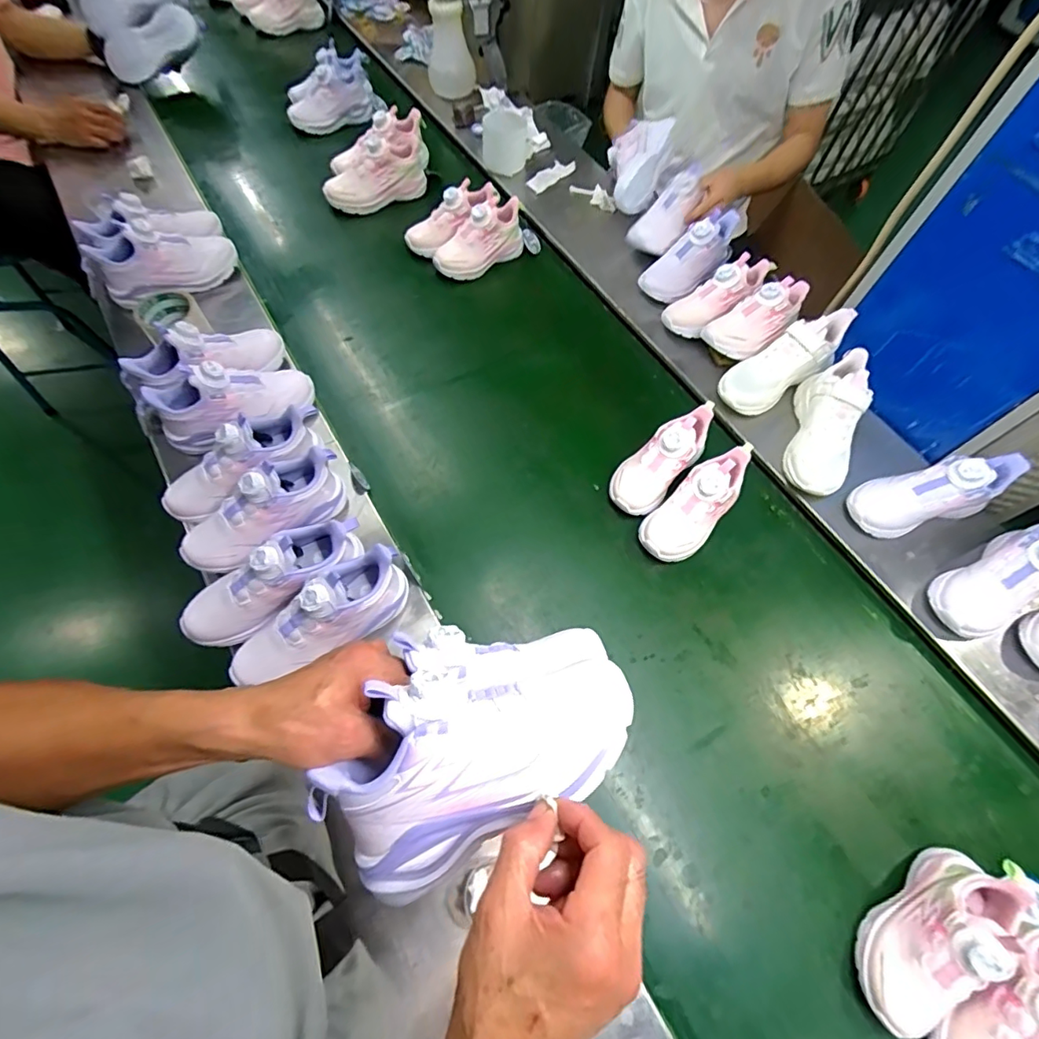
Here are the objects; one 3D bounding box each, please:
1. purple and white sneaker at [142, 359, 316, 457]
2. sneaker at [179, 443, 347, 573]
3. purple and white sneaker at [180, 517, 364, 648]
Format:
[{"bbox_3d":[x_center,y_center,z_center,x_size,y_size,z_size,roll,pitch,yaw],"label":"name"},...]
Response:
[{"bbox_3d":[-0.416,-0.179,0.738,0.213,0.088,0.088,-25,66,-15],"label":"purple and white sneaker"},{"bbox_3d":[-0.337,-0.009,0.663,0.221,0.092,0.105,-24,66,-14],"label":"sneaker"},{"bbox_3d":[-0.300,0.068,0.611,0.228,0.083,0.082,-25,66,-15],"label":"purple and white sneaker"}]

